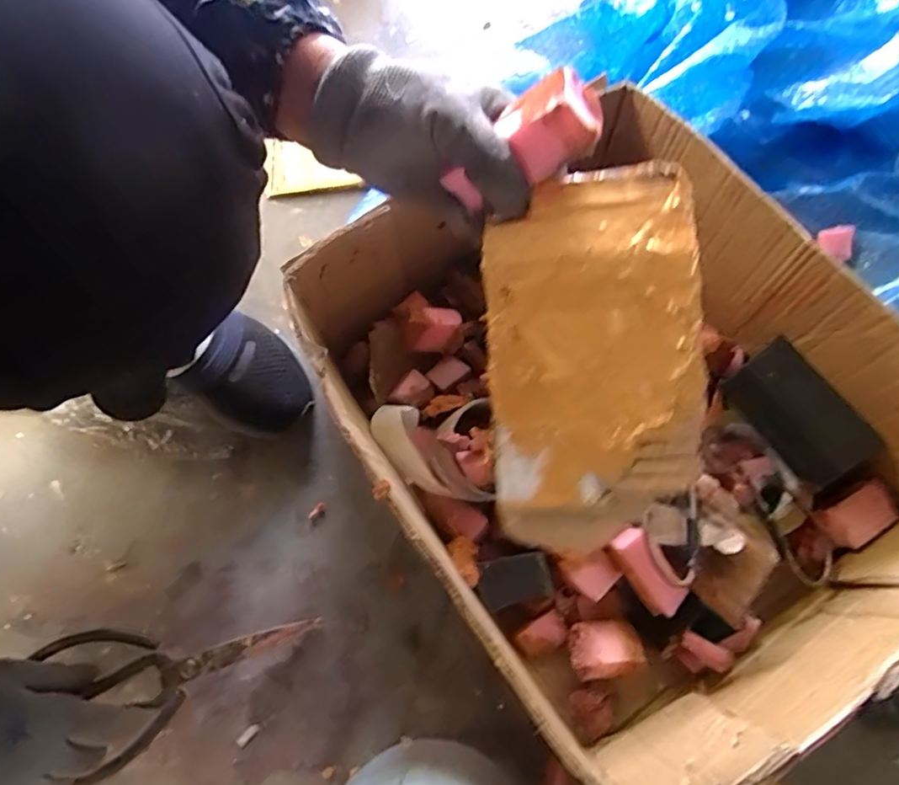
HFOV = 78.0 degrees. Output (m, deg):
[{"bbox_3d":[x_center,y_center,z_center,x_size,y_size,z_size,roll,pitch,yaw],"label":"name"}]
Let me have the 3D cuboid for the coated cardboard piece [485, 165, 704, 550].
[{"bbox_3d":[0.074,-0.019,0.287,0.106,0.008,0.191,-3,85,7],"label":"coated cardboard piece"}]

